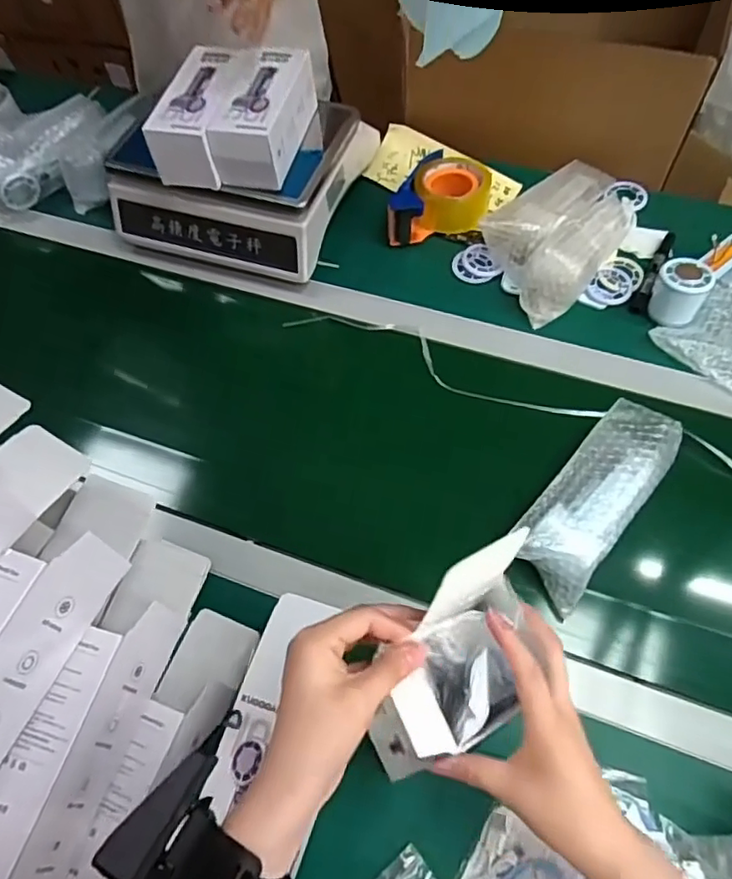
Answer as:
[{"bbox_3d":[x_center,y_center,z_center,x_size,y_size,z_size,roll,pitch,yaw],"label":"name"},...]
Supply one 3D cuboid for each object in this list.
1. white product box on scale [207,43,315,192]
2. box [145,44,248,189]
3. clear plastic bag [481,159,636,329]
[{"bbox_3d":[-0.121,-0.381,0.687,0.079,0.067,0.165,10,65,8],"label":"white product box on scale"},{"bbox_3d":[-0.193,-0.386,0.692,0.074,0.068,0.162,8,65,7],"label":"box"},{"bbox_3d":[0.253,-0.271,0.721,0.248,0.078,0.141,-42,69,-16],"label":"clear plastic bag"}]

